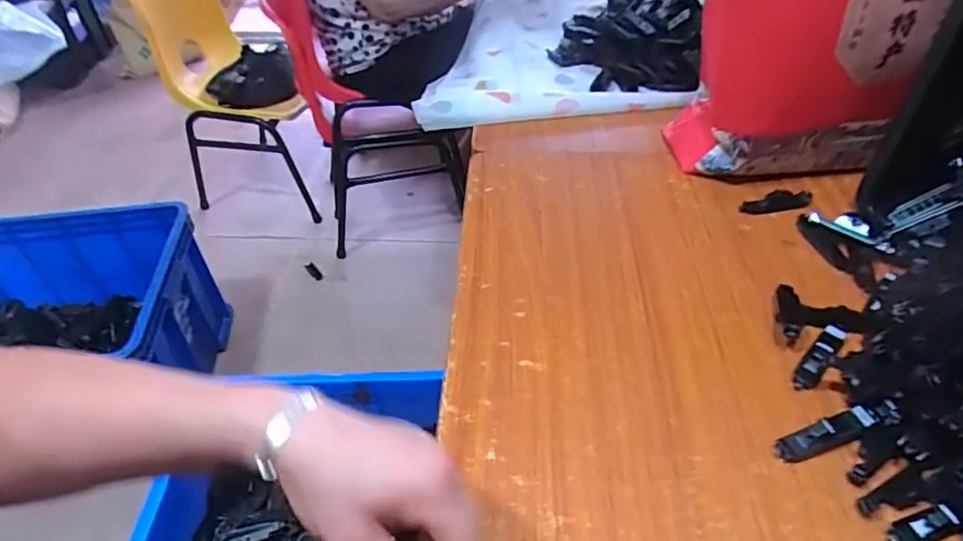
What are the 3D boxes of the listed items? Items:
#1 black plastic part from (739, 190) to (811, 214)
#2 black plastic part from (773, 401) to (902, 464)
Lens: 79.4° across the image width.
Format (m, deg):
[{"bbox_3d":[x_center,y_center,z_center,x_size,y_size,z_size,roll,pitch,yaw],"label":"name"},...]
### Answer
[{"bbox_3d":[0.331,-0.075,0.648,0.078,0.016,0.027,-1,43,2],"label":"black plastic part"},{"bbox_3d":[0.269,0.121,0.438,0.098,0.020,0.021,-14,44,-13],"label":"black plastic part"}]

